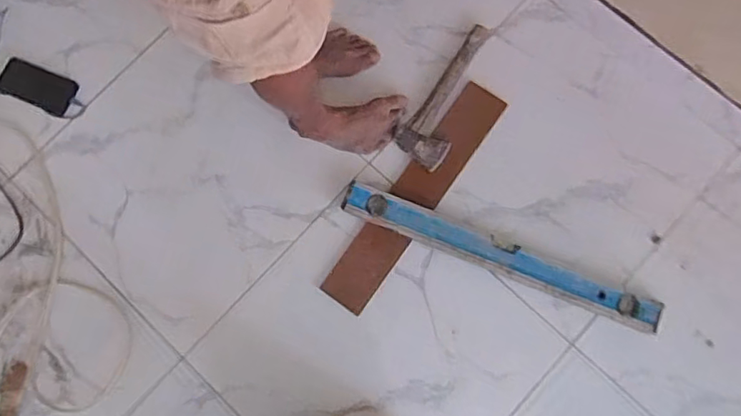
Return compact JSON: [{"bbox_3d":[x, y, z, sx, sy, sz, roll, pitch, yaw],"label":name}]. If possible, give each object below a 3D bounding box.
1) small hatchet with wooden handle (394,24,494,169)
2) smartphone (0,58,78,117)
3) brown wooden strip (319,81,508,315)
[{"bbox_3d":[0.158,-0.210,1.073,0.103,0.030,0.278,36,82,8],"label":"small hatchet with wooden handle"},{"bbox_3d":[-0.657,-0.240,1.115,0.146,0.016,0.075,22,80,6],"label":"smartphone"},{"bbox_3d":[0.083,-0.027,1.052,0.087,0.007,0.482,35,81,8],"label":"brown wooden strip"}]

